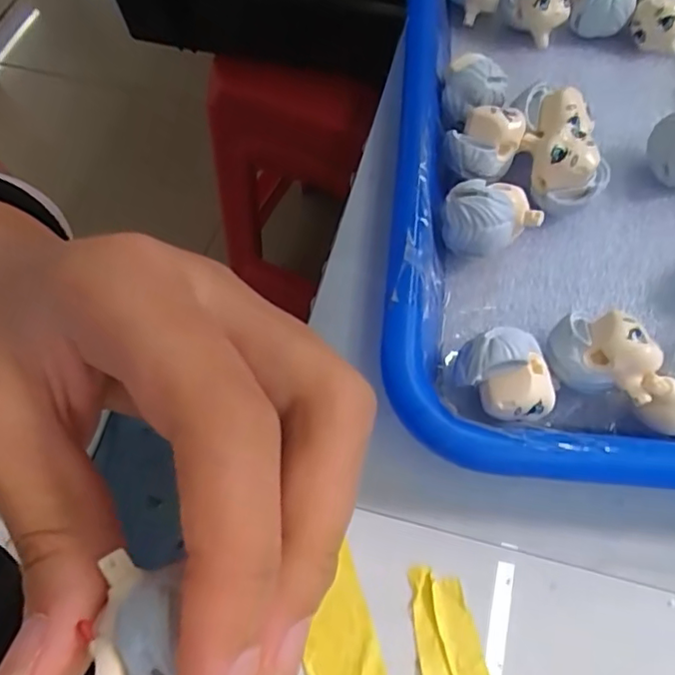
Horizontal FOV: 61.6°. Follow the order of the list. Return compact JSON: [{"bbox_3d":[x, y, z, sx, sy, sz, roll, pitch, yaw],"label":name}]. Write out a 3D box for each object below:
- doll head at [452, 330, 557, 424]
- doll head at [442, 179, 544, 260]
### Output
[{"bbox_3d":[0.045,0.013,0.158,0.023,0.024,0.023,-1,64,3],"label":"doll head"},{"bbox_3d":[0.048,-0.034,0.180,0.029,0.025,0.018,15,66,11],"label":"doll head"}]

